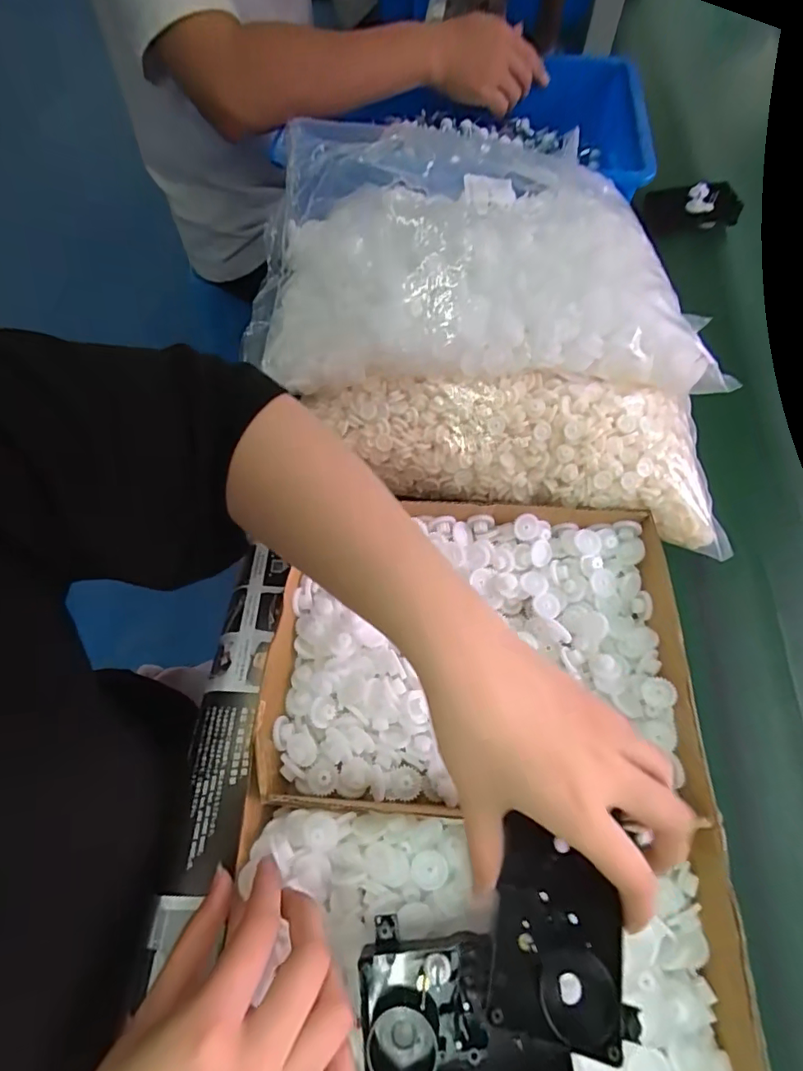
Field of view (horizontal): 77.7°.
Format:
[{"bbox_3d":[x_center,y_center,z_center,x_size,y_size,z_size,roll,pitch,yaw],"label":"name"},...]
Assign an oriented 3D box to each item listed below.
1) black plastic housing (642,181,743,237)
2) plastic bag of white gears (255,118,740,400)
[{"bbox_3d":[0.347,-0.394,0.603,0.109,0.053,0.048,22,62,33],"label":"black plastic housing"},{"bbox_3d":[0.055,-0.225,0.399,0.360,0.108,0.224,1,62,0],"label":"plastic bag of white gears"}]

